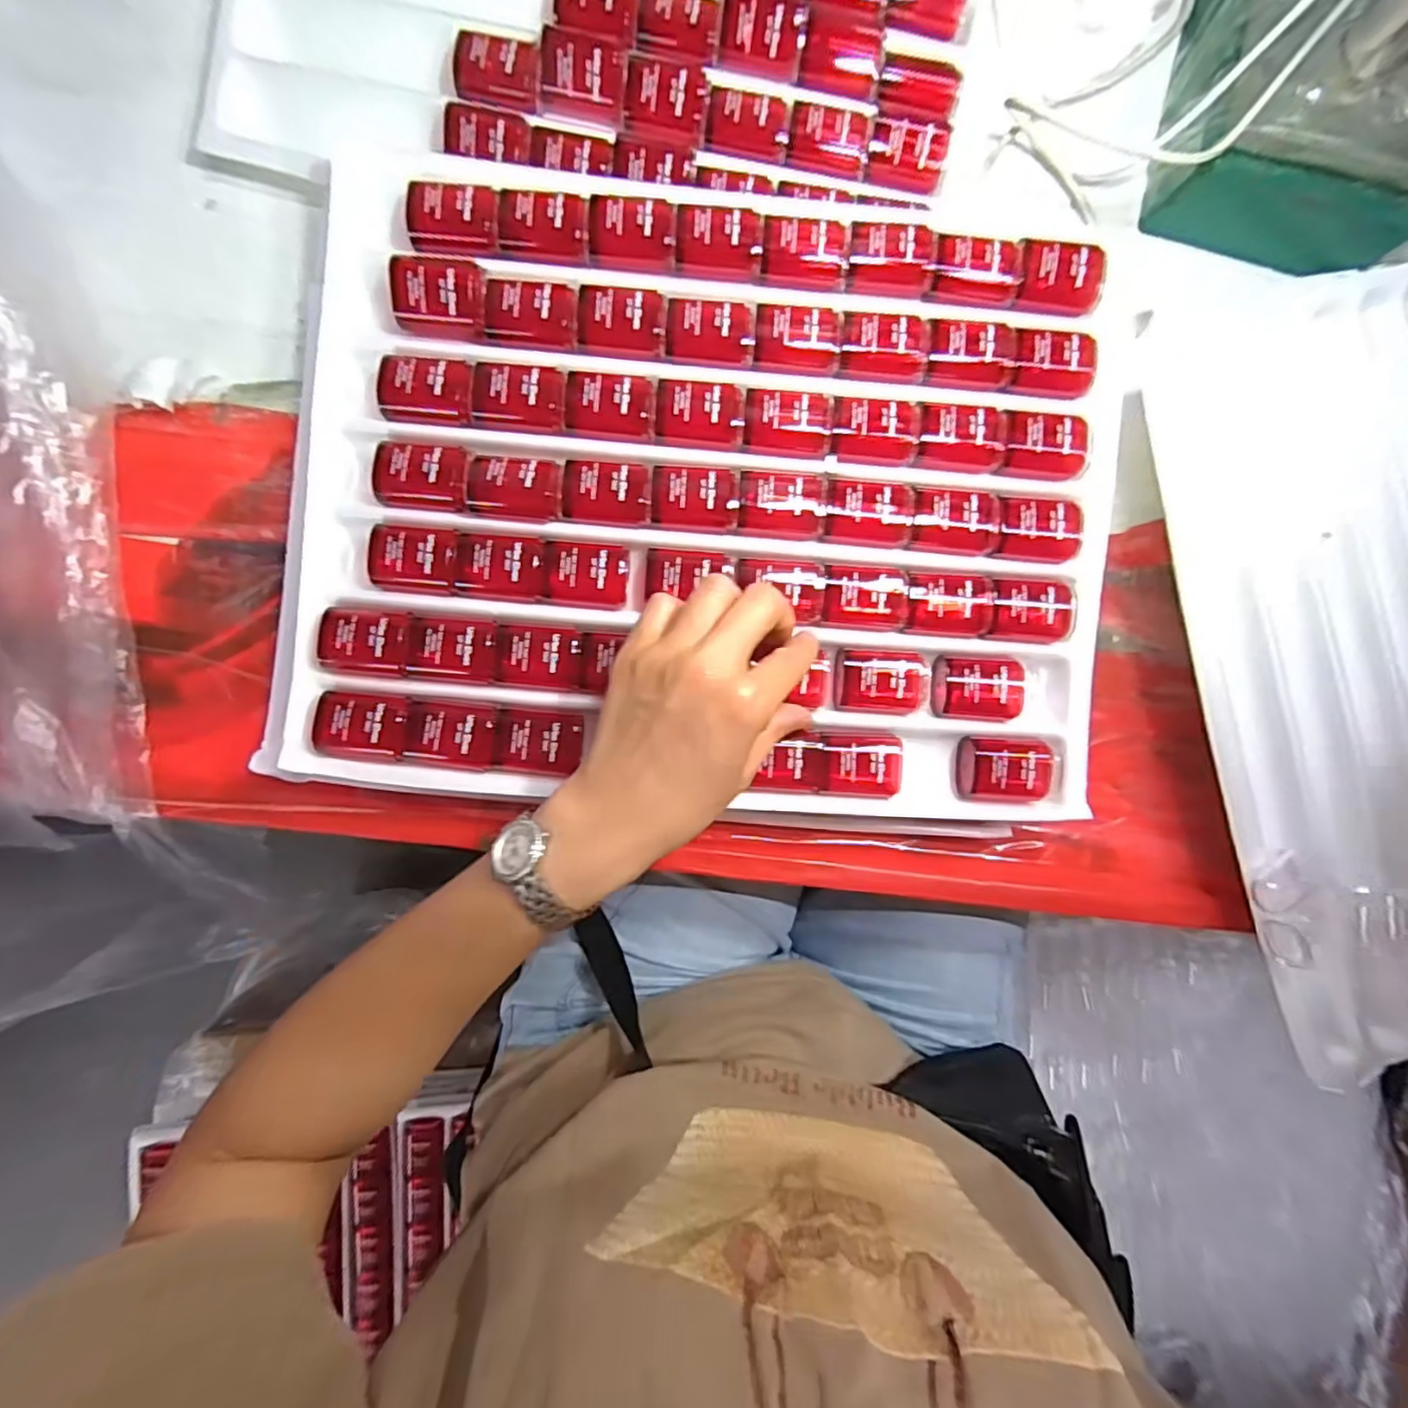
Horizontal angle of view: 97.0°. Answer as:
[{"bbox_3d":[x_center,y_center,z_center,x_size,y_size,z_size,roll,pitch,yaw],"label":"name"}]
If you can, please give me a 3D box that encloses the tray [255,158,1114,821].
[{"bbox_3d":[0.003,-0.098,0.305,0.384,0.018,0.287,4,91,-3],"label":"tray"}]

